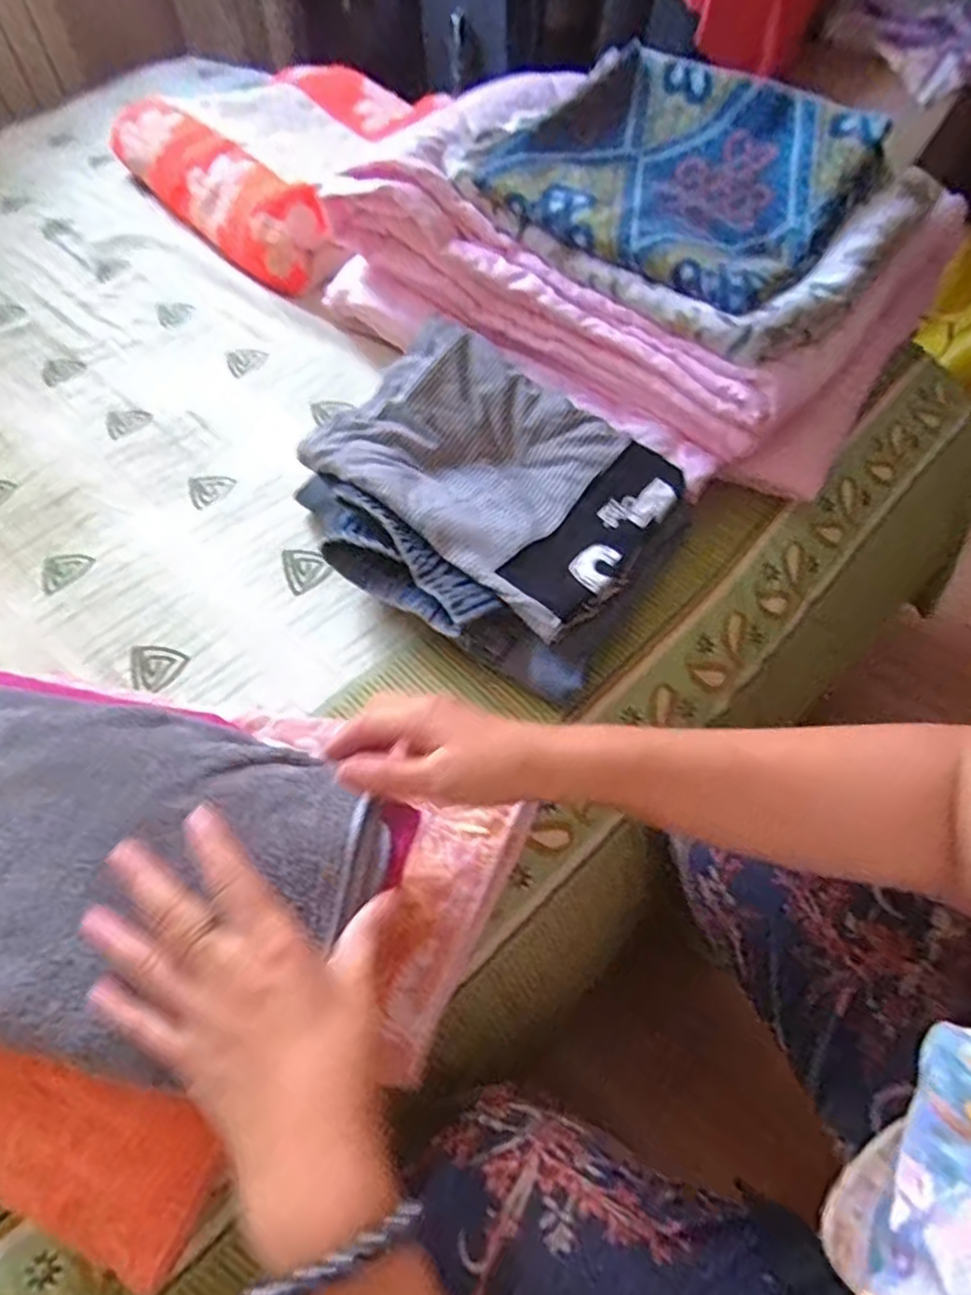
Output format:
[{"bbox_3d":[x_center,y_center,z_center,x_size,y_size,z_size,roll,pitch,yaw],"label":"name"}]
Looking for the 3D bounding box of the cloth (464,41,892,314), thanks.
[{"bbox_3d":[0.173,-0.436,0.641,0.300,0.070,0.239,37,66,24],"label":"cloth"}]

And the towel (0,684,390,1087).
[{"bbox_3d":[-0.224,0.117,0.391,0.315,0.031,0.183,10,58,8],"label":"towel"}]

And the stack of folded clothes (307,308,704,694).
[{"bbox_3d":[-0.004,-0.134,0.614,0.327,0.084,0.253,31,63,19],"label":"stack of folded clothes"}]

